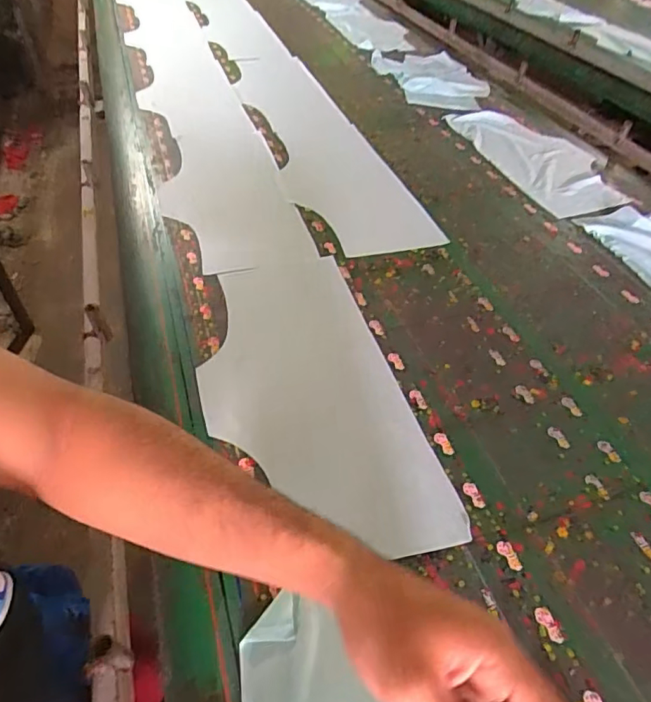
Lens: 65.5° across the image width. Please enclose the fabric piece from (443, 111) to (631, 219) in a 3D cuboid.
[{"bbox_3d":[0.529,-0.488,1.251,0.270,0.024,0.507,-7,46,-11],"label":"fabric piece"}]

